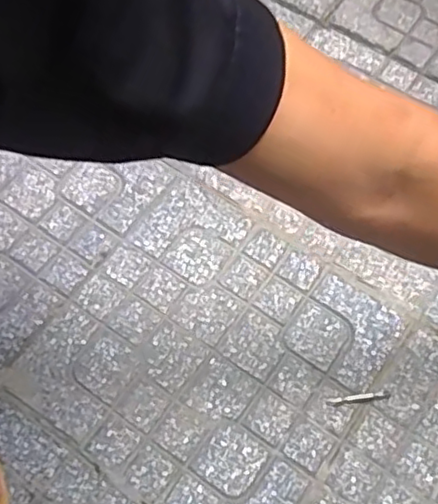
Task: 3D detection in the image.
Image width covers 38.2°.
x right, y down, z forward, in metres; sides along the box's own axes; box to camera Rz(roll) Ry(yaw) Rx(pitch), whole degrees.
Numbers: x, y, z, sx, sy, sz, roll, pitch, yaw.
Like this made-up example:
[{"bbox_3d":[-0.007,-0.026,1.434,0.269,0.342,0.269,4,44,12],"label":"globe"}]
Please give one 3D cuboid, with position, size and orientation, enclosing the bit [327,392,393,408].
[{"bbox_3d":[0.135,0.142,0.613,0.062,0.004,0.009,-7,62,-5],"label":"bit"}]

